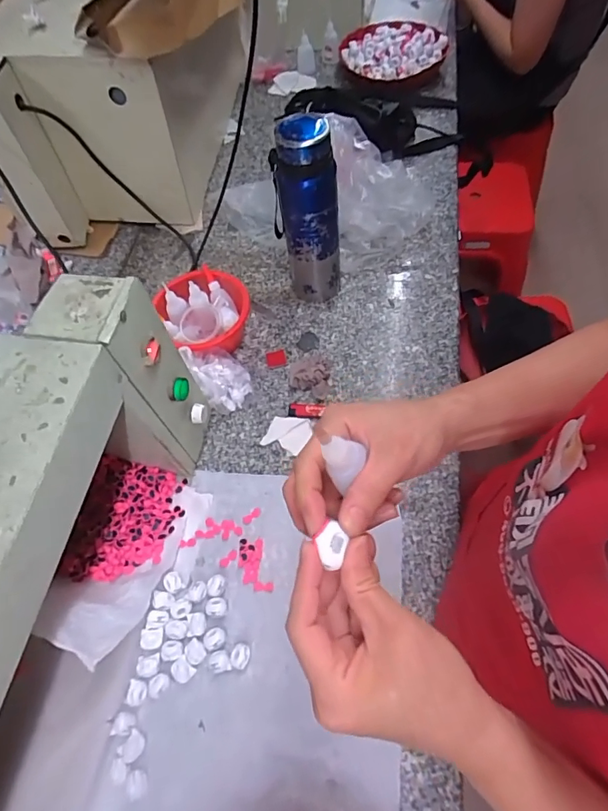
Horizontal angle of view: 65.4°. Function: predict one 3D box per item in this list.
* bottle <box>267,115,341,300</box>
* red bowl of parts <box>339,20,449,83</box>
[{"bbox_3d":[0.004,-0.262,0.683,0.084,0.276,0.065,-11,61,-2],"label":"bottle"},{"bbox_3d":[0.196,-0.774,1.052,0.231,0.061,0.220,-2,61,4],"label":"red bowl of parts"}]

